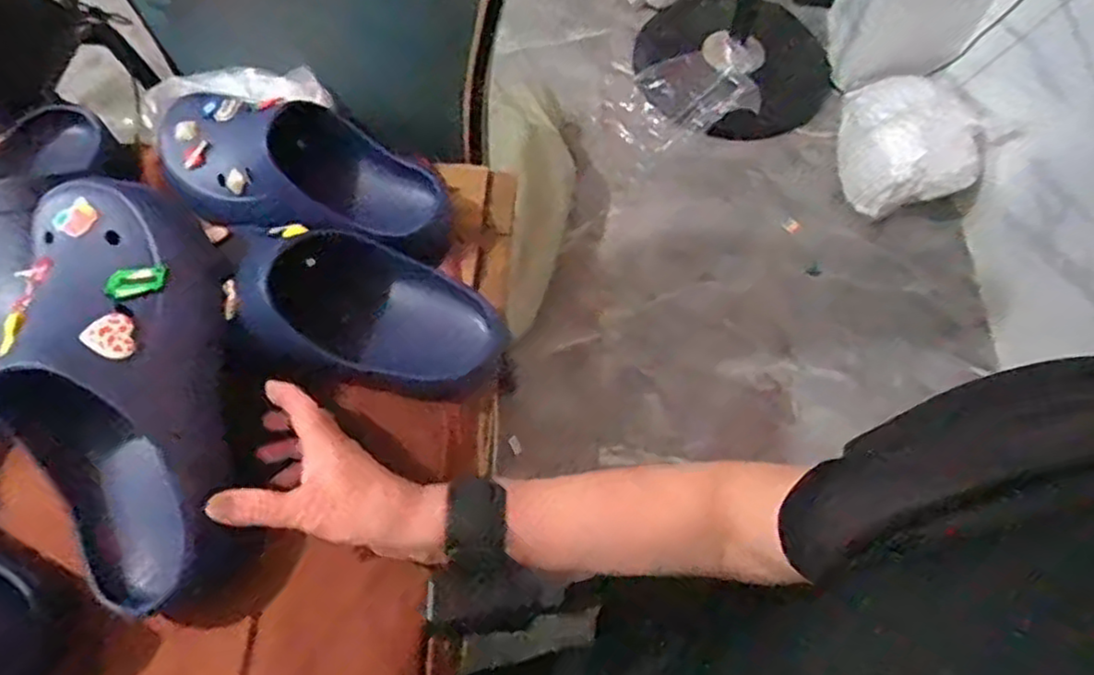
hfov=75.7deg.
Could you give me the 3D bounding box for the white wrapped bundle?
[{"bbox_3d":[0.568,-0.297,1.131,0.220,0.150,0.127,40,68,17],"label":"white wrapped bundle"}]

